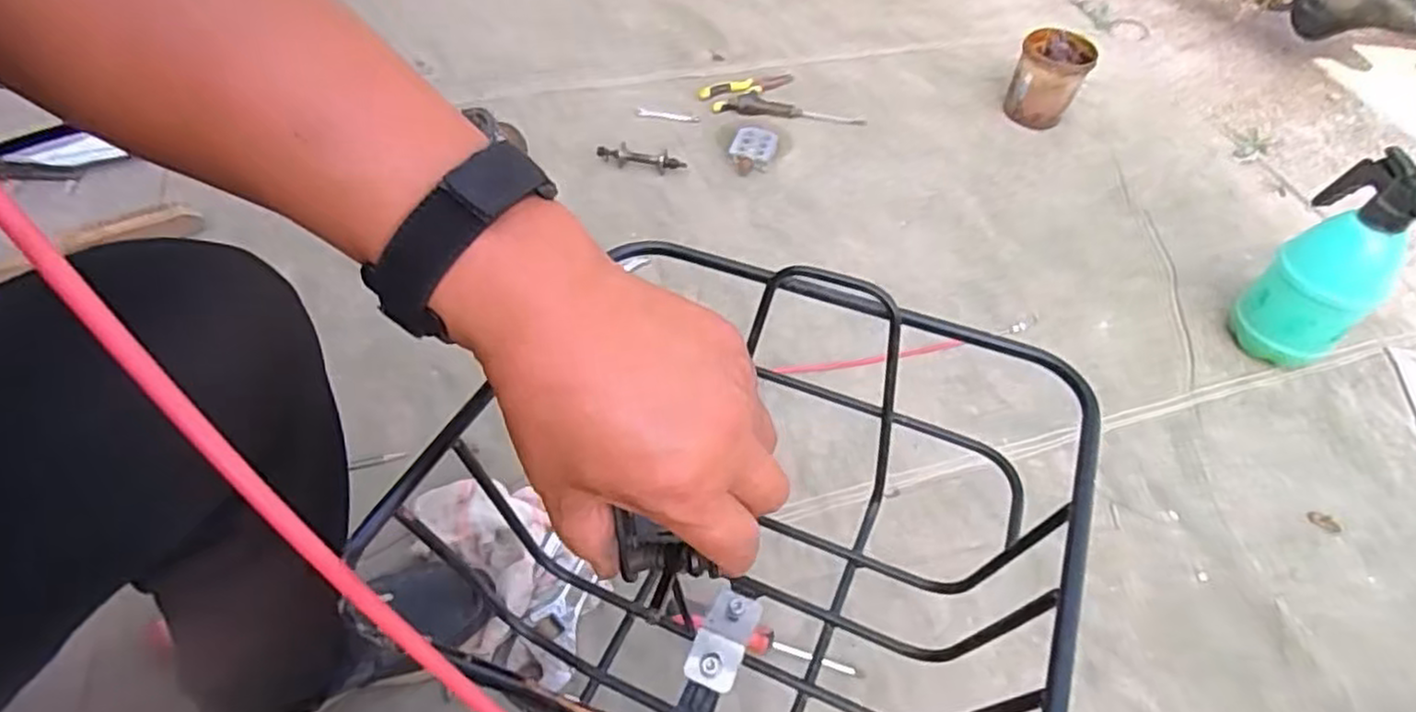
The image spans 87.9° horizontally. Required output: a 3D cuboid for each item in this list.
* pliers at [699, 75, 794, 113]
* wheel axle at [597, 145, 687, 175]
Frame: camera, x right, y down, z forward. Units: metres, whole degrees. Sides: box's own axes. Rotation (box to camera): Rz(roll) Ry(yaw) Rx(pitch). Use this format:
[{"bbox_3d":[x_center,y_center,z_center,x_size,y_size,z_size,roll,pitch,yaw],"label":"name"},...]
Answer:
[{"bbox_3d":[0.075,-0.508,1.378,0.191,0.022,0.069,-28,60,-21],"label":"pliers"},{"bbox_3d":[-0.110,-0.324,1.204,0.149,0.032,0.036,13,54,6],"label":"wheel axle"}]

